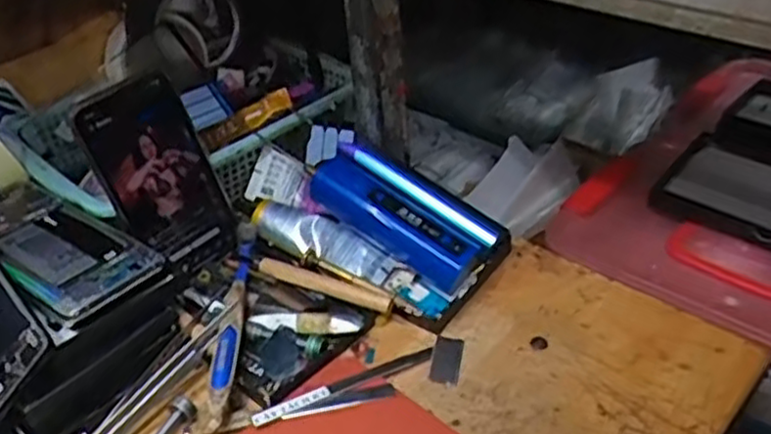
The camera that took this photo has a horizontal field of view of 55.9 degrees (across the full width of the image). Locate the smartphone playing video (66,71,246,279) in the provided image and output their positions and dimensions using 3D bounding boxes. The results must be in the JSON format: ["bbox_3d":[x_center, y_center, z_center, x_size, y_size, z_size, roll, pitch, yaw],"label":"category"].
[{"bbox_3d":[-0.157,-0.028,0.516,0.073,0.146,0.006,-39,32,-22],"label":"smartphone playing video"}]

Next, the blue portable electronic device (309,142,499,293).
[{"bbox_3d":[0.011,-0.004,0.543,0.136,0.035,0.055,34,48,18],"label":"blue portable electronic device"}]

